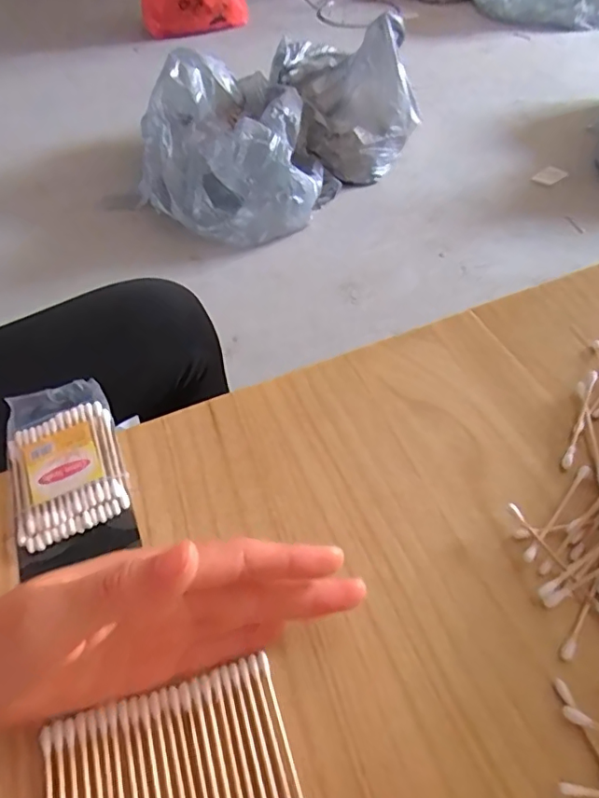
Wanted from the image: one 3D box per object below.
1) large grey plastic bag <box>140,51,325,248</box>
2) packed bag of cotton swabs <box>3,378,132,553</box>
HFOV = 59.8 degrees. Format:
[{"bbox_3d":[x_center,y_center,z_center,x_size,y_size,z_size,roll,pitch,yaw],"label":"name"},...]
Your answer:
[{"bbox_3d":[-0.192,-0.651,1.350,0.454,0.255,0.514,-12,53,-6],"label":"large grey plastic bag"},{"bbox_3d":[-0.142,0.032,0.311,0.064,0.011,0.110,-20,54,-12],"label":"packed bag of cotton swabs"}]

